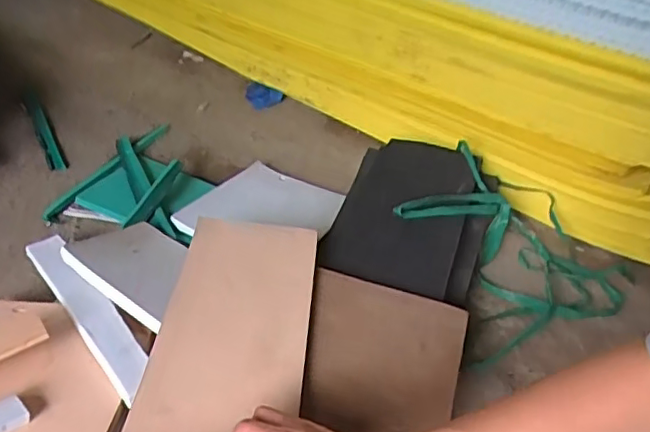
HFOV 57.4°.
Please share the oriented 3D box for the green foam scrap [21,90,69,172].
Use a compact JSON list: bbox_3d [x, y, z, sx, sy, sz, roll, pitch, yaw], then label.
[{"bbox_3d":[-0.450,-0.141,0.943,0.026,0.011,0.233,-17,45,-27],"label":"green foam scrap"}]

